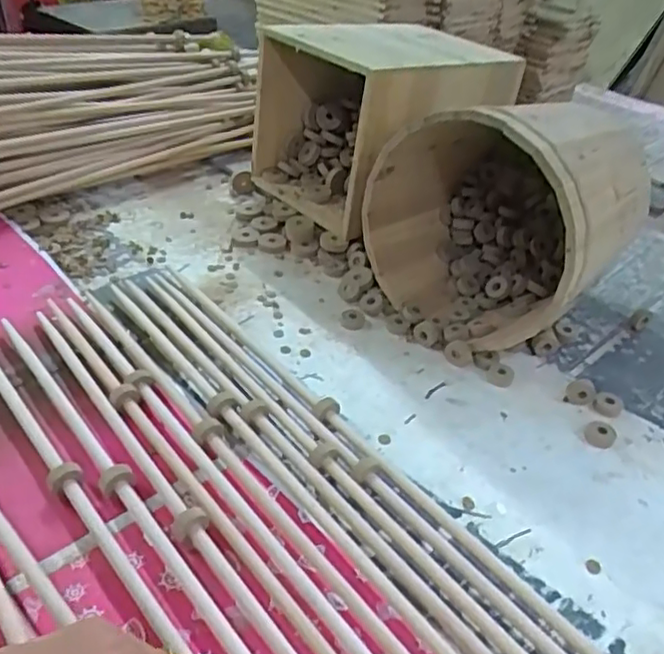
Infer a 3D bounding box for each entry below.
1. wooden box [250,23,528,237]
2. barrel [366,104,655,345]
[{"bbox_3d":[0.074,-0.268,0.817,0.277,0.193,0.214,-20,43,-29],"label":"wooden box"},{"bbox_3d":[0.187,-0.122,0.670,0.229,0.225,0.240,30,44,30],"label":"barrel"}]

